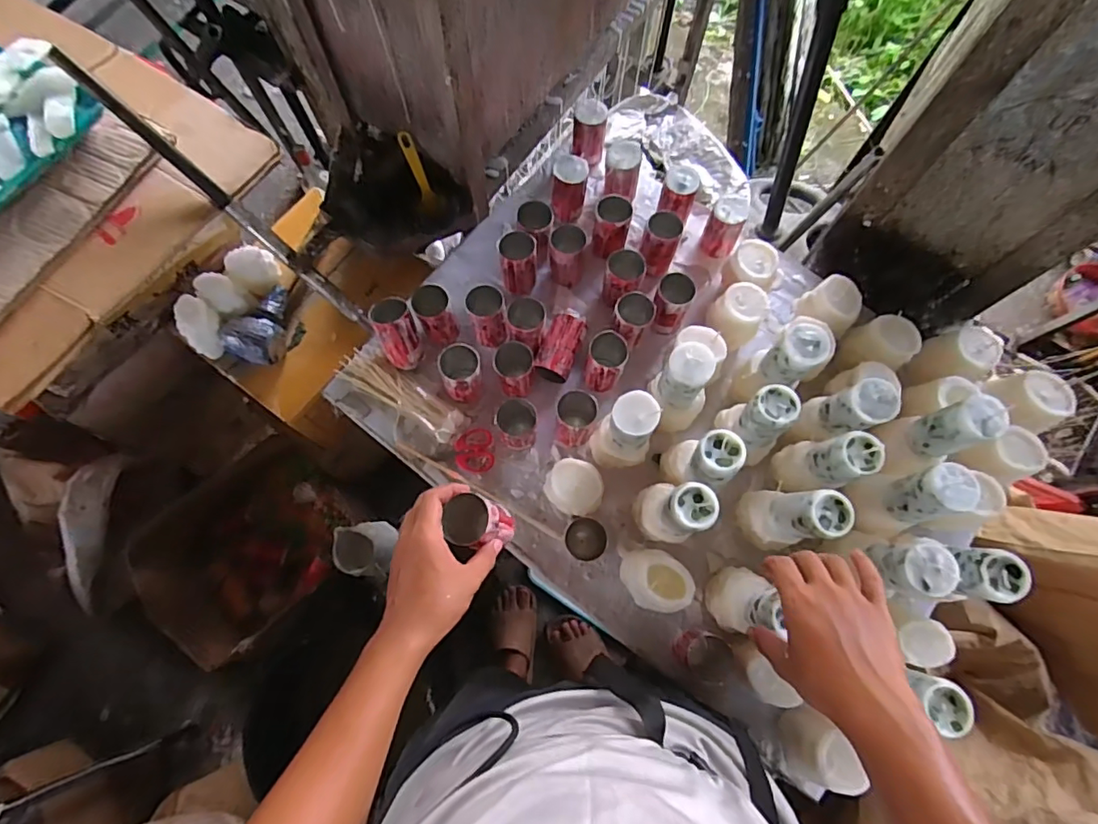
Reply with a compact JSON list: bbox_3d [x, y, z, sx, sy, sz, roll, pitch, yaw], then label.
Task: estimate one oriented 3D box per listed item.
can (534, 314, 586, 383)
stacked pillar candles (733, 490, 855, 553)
[{"bbox_3d":[0.017,-0.090,0.769,0.051,0.049,0.098,21,76,6],"label":"can"},{"bbox_3d":[0.273,0.118,0.617,0.068,0.148,0.068,-5,74,-1],"label":"stacked pillar candles"}]

